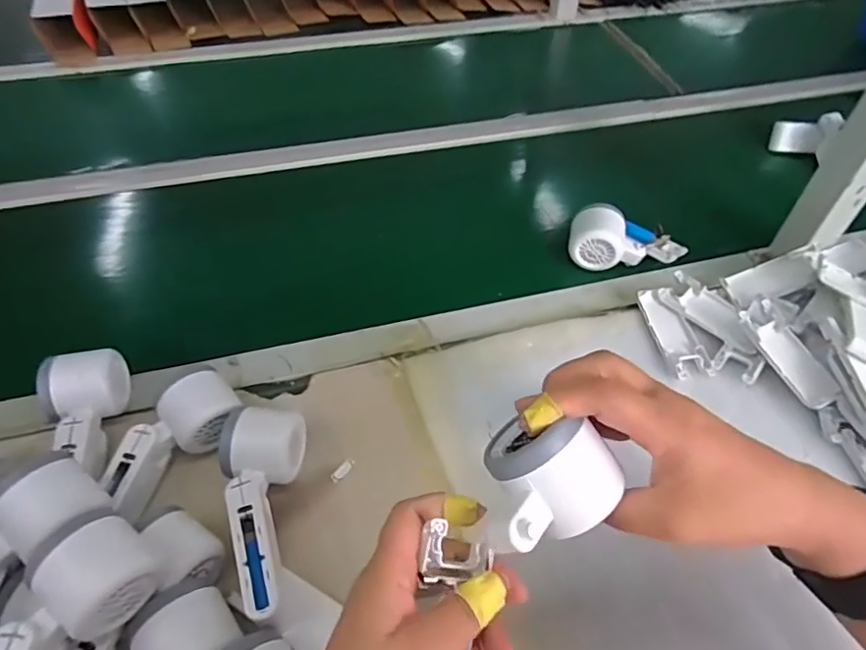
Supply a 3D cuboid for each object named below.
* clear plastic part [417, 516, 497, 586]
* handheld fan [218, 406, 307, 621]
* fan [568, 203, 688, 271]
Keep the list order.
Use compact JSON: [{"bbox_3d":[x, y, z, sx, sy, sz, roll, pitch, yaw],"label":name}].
[{"bbox_3d":[0.013,0.116,0.277,0.036,0.021,0.024,2,50,0],"label":"clear plastic part"},{"bbox_3d":[-0.135,0.141,0.424,0.058,0.051,0.154,-1,50,-2],"label":"handheld fan"},{"bbox_3d":[0.222,-0.096,0.636,0.132,0.043,0.063,8,50,5],"label":"fan"}]

